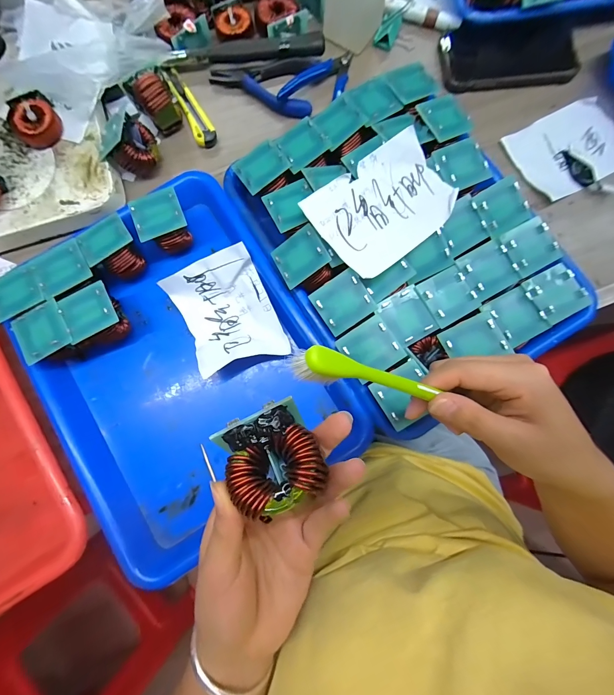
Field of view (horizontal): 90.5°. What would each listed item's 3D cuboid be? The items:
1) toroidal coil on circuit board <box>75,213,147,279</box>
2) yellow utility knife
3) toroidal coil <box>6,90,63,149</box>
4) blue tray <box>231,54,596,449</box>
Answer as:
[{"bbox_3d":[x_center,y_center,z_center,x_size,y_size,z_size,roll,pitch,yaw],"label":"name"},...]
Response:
[{"bbox_3d":[-0.193,-0.097,0.315,0.045,0.056,0.047,-34,83,-4],"label":"toroidal coil on circuit board"},{"bbox_3d":[-0.135,-0.282,0.355,0.025,0.013,0.110,-25,82,-3],"label":"yellow utility knife"},{"bbox_3d":[-0.281,-0.235,0.315,0.042,0.023,0.049,44,84,6],"label":"toroidal coil"},{"bbox_3d":[0.095,-0.107,0.294,0.247,0.047,0.308,-30,81,-6],"label":"blue tray"}]

